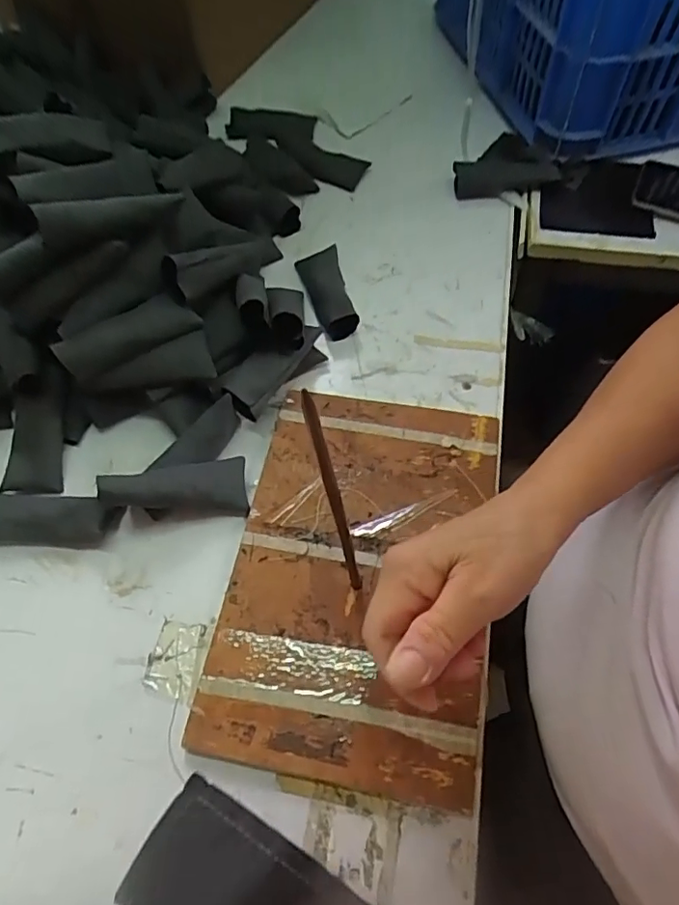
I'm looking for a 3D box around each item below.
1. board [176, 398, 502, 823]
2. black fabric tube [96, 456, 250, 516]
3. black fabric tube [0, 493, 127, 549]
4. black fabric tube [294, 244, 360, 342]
[{"bbox_3d":[0.014,0.078,0.387,0.174,0.013,0.268,8,62,8],"label":"board"},{"bbox_3d":[-0.121,0.026,0.402,0.102,0.018,0.040,0,59,-20],"label":"black fabric tube"},{"bbox_3d":[-0.221,0.051,0.414,0.104,0.016,0.039,1,61,4],"label":"black fabric tube"},{"bbox_3d":[-0.013,-0.155,0.509,0.039,0.022,0.103,-13,61,-3],"label":"black fabric tube"}]

